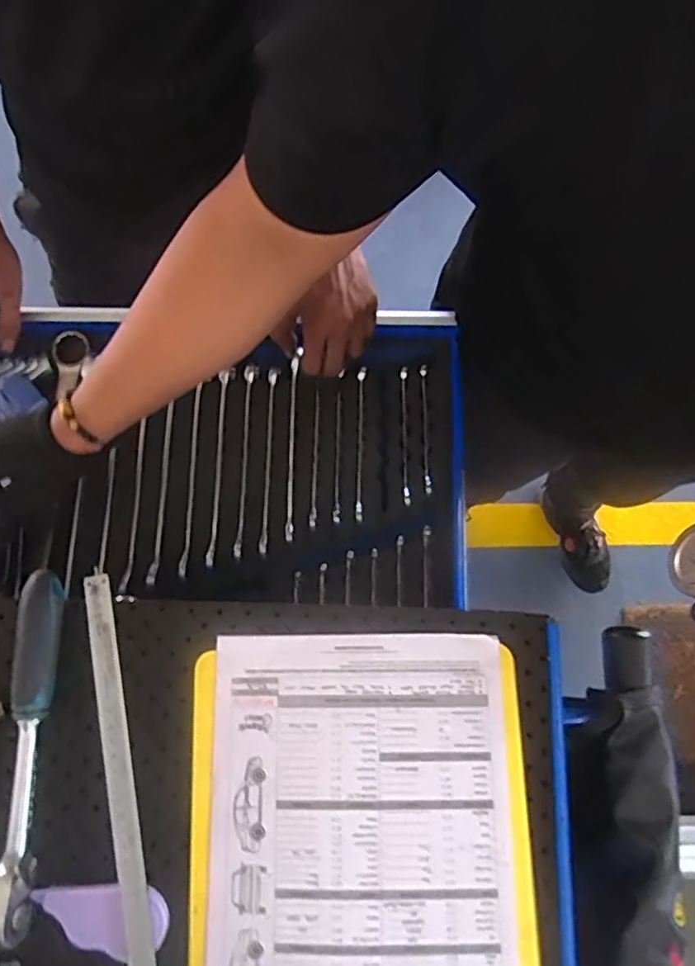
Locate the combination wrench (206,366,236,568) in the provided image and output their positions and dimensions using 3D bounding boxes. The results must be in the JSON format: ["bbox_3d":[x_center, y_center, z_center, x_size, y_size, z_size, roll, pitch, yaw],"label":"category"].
[{"bbox_3d":[-0.138,-0.019,0.618,0.014,0.016,0.211,5,78,1],"label":"combination wrench"}]

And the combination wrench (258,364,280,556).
[{"bbox_3d":[-0.085,-0.028,0.626,0.013,0.010,0.207,1,78,0],"label":"combination wrench"}]

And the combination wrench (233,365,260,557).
[{"bbox_3d":[-0.112,-0.026,0.623,0.015,0.010,0.210,3,78,1],"label":"combination wrench"}]

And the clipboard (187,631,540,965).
[{"bbox_3d":[0.010,0.283,0.402,0.239,0.014,0.343,-3,78,0],"label":"clipboard"}]

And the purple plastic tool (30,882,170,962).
[{"bbox_3d":[-0.169,0.295,0.394,0.093,0.009,0.040,8,78,2],"label":"purple plastic tool"}]

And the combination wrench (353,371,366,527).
[{"bbox_3d":[0.014,-0.043,0.633,0.012,0.010,0.171,2,78,1],"label":"combination wrench"}]

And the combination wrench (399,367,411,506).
[{"bbox_3d":[0.063,-0.053,0.633,0.008,0.013,0.153,0,78,0],"label":"combination wrench"}]

